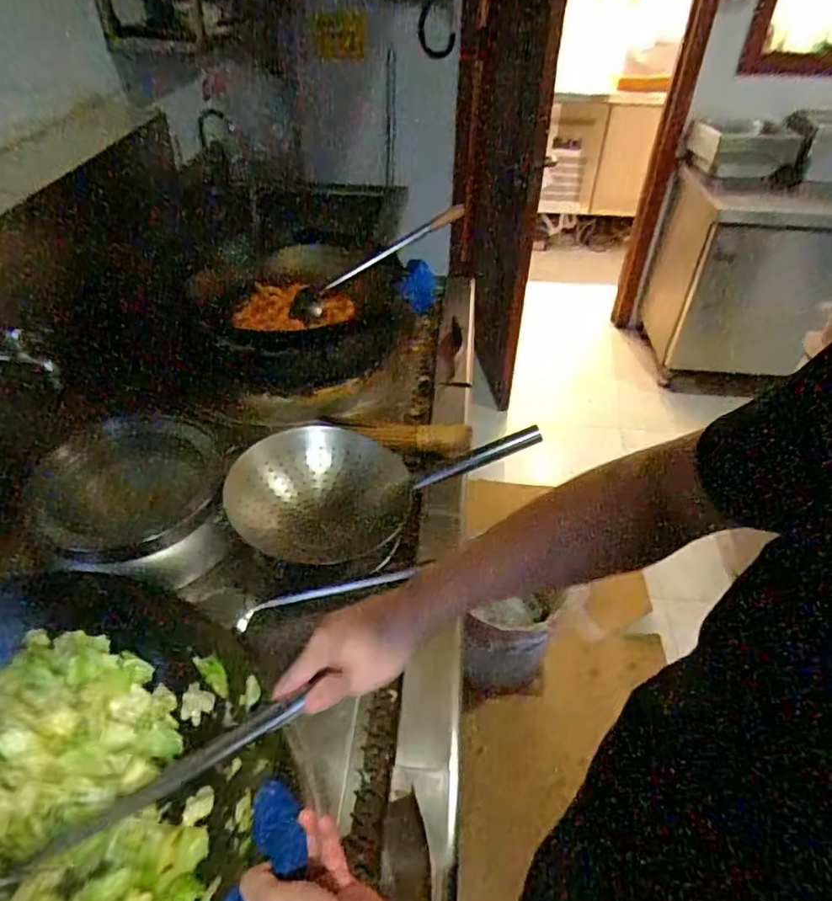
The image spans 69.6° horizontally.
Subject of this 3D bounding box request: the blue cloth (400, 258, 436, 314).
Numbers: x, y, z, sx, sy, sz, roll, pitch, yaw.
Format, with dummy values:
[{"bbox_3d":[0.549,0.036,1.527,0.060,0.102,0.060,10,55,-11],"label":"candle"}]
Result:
[{"bbox_3d":[0.002,-0.356,1.309,0.076,0.128,0.032,3,42,1],"label":"blue cloth"}]

